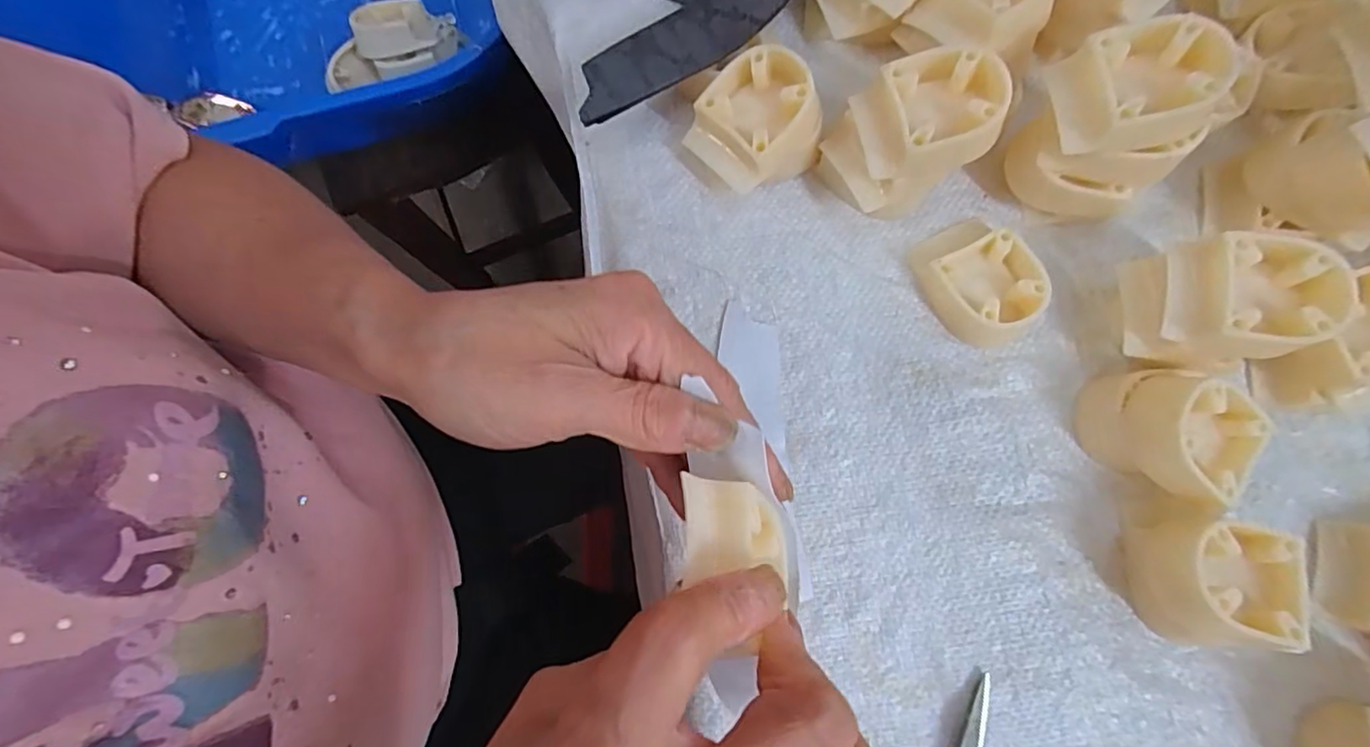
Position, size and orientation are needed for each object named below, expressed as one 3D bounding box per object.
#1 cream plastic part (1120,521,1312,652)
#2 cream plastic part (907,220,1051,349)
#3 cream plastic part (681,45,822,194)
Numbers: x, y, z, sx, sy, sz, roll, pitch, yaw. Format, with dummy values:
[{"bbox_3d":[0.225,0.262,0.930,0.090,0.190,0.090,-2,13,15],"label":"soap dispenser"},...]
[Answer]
[{"bbox_3d":[0.225,0.088,0.259,0.051,0.040,0.057,9,79,2],"label":"cream plastic part"},{"bbox_3d":[0.145,-0.046,0.295,0.048,0.022,0.061,-28,80,-5],"label":"cream plastic part"},{"bbox_3d":[0.034,-0.121,0.296,0.054,0.046,0.052,-44,82,-7],"label":"cream plastic part"}]

